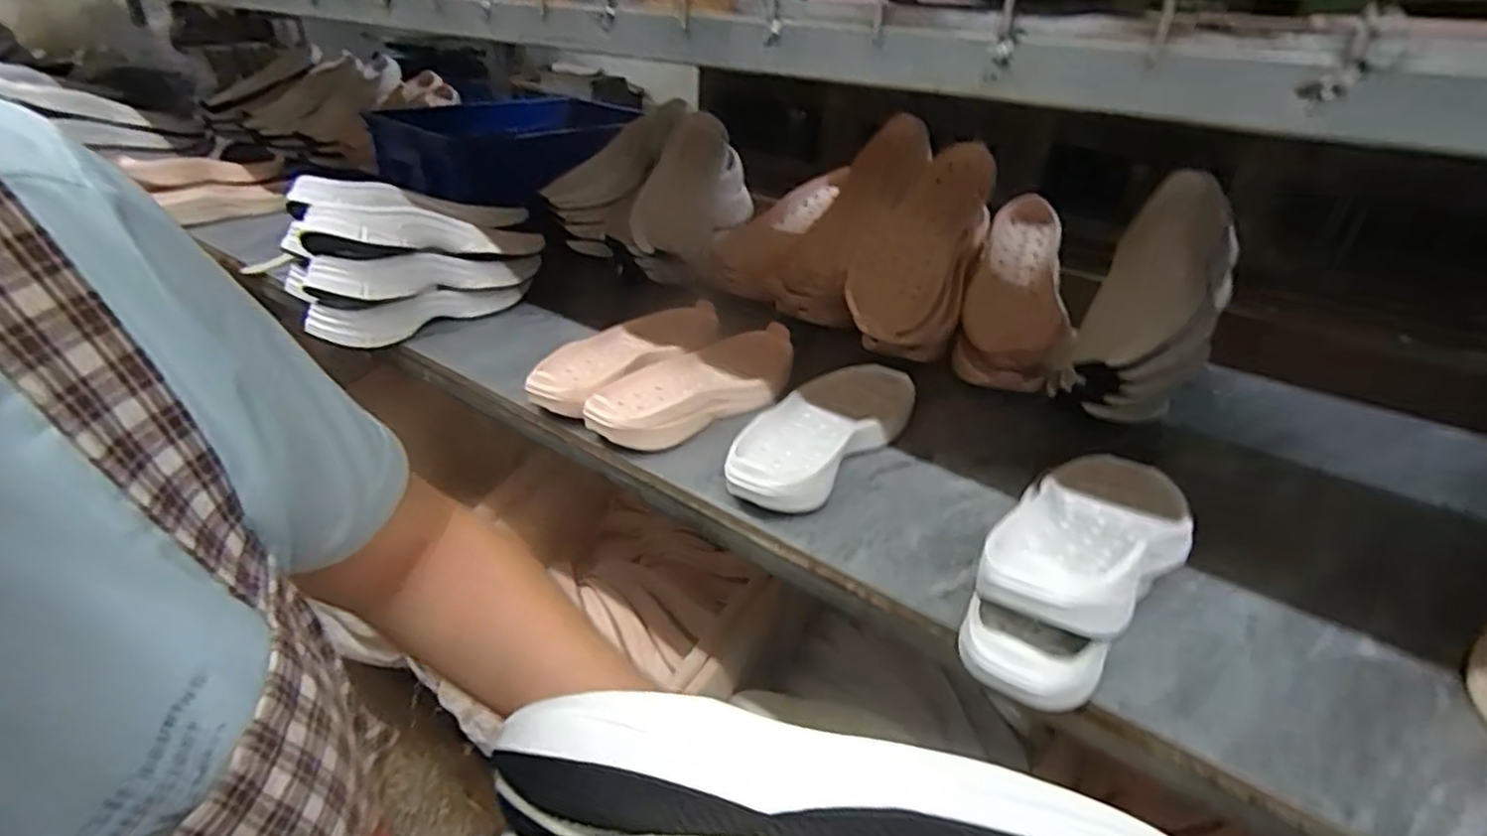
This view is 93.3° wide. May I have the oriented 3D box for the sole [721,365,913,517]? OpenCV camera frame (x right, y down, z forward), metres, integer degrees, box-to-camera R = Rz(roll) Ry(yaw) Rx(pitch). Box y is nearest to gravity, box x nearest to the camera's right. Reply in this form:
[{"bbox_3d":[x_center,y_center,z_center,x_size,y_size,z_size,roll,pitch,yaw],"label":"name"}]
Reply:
[{"bbox_3d":[0.077,0.008,0.688,0.108,0.053,0.291,24,36,29],"label":"sole"}]

